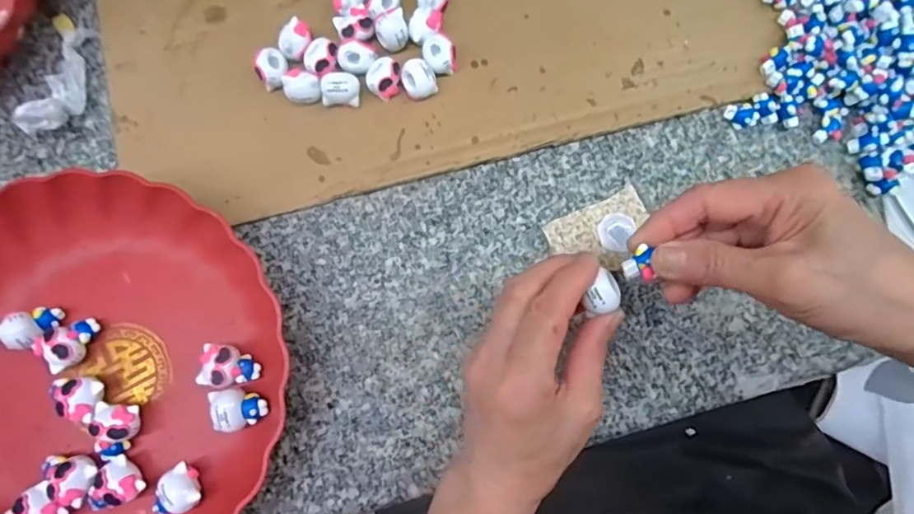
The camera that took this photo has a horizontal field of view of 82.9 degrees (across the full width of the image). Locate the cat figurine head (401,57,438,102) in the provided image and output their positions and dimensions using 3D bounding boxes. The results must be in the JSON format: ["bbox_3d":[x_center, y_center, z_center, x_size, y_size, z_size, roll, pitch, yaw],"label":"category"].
[{"bbox_3d":[-0.026,-0.122,0.358,0.021,0.021,0.023,-25,80,-5],"label":"cat figurine head"}]

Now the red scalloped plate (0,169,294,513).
[{"bbox_3d":[-0.224,0.072,0.312,0.236,0.051,0.232,0,79,0],"label":"red scalloped plate"}]

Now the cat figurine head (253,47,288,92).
[{"bbox_3d":[-0.127,-0.129,0.361,0.019,0.023,0.025,-14,80,-3],"label":"cat figurine head"}]

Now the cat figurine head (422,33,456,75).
[{"bbox_3d":[-0.012,-0.141,0.363,0.021,0.019,0.024,-27,80,-5],"label":"cat figurine head"}]

